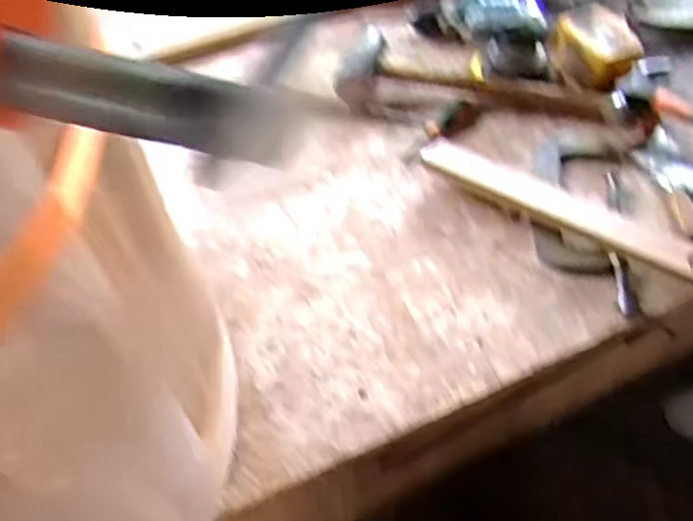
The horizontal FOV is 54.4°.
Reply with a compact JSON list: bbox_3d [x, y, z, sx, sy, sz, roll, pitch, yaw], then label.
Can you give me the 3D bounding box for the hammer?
[{"bbox_3d":[0.167,-0.247,0.895,0.360,0.042,0.133,10,56,10],"label":"hammer"}]

